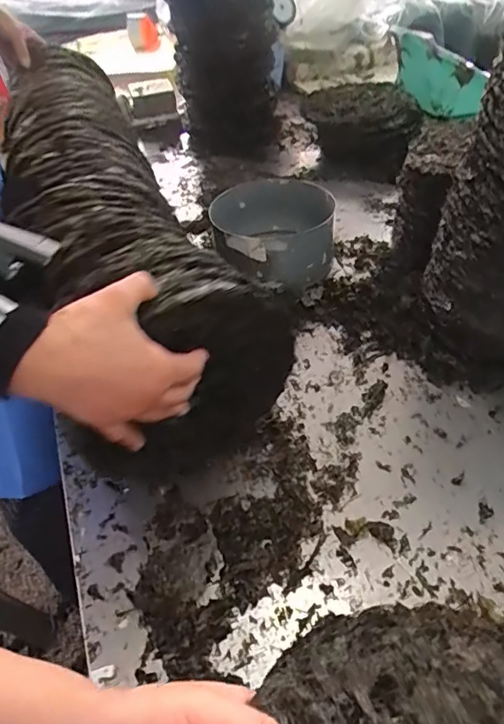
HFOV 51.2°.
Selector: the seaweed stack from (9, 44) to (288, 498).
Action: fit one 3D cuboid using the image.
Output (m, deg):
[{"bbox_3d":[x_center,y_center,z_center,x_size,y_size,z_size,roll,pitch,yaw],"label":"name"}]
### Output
[{"bbox_3d":[-0.184,-0.171,0.684,0.184,0.220,0.659,-21,47,-16],"label":"seaweed stack"}]

